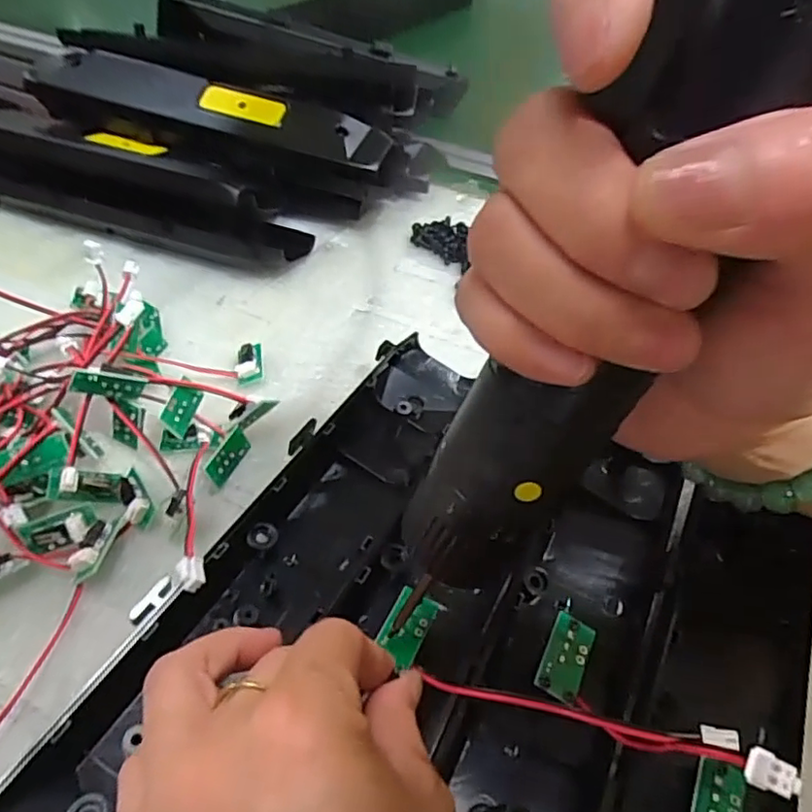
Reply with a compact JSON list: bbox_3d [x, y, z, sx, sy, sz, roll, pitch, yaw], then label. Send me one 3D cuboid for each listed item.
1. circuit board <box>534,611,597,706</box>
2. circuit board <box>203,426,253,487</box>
[{"bbox_3d":[0.057,0.089,0.219,0.016,0.004,0.029,28,50,7],"label":"circuit board"},{"bbox_3d":[-0.084,0.023,0.295,0.004,0.014,0.031,-17,30,33],"label":"circuit board"}]

